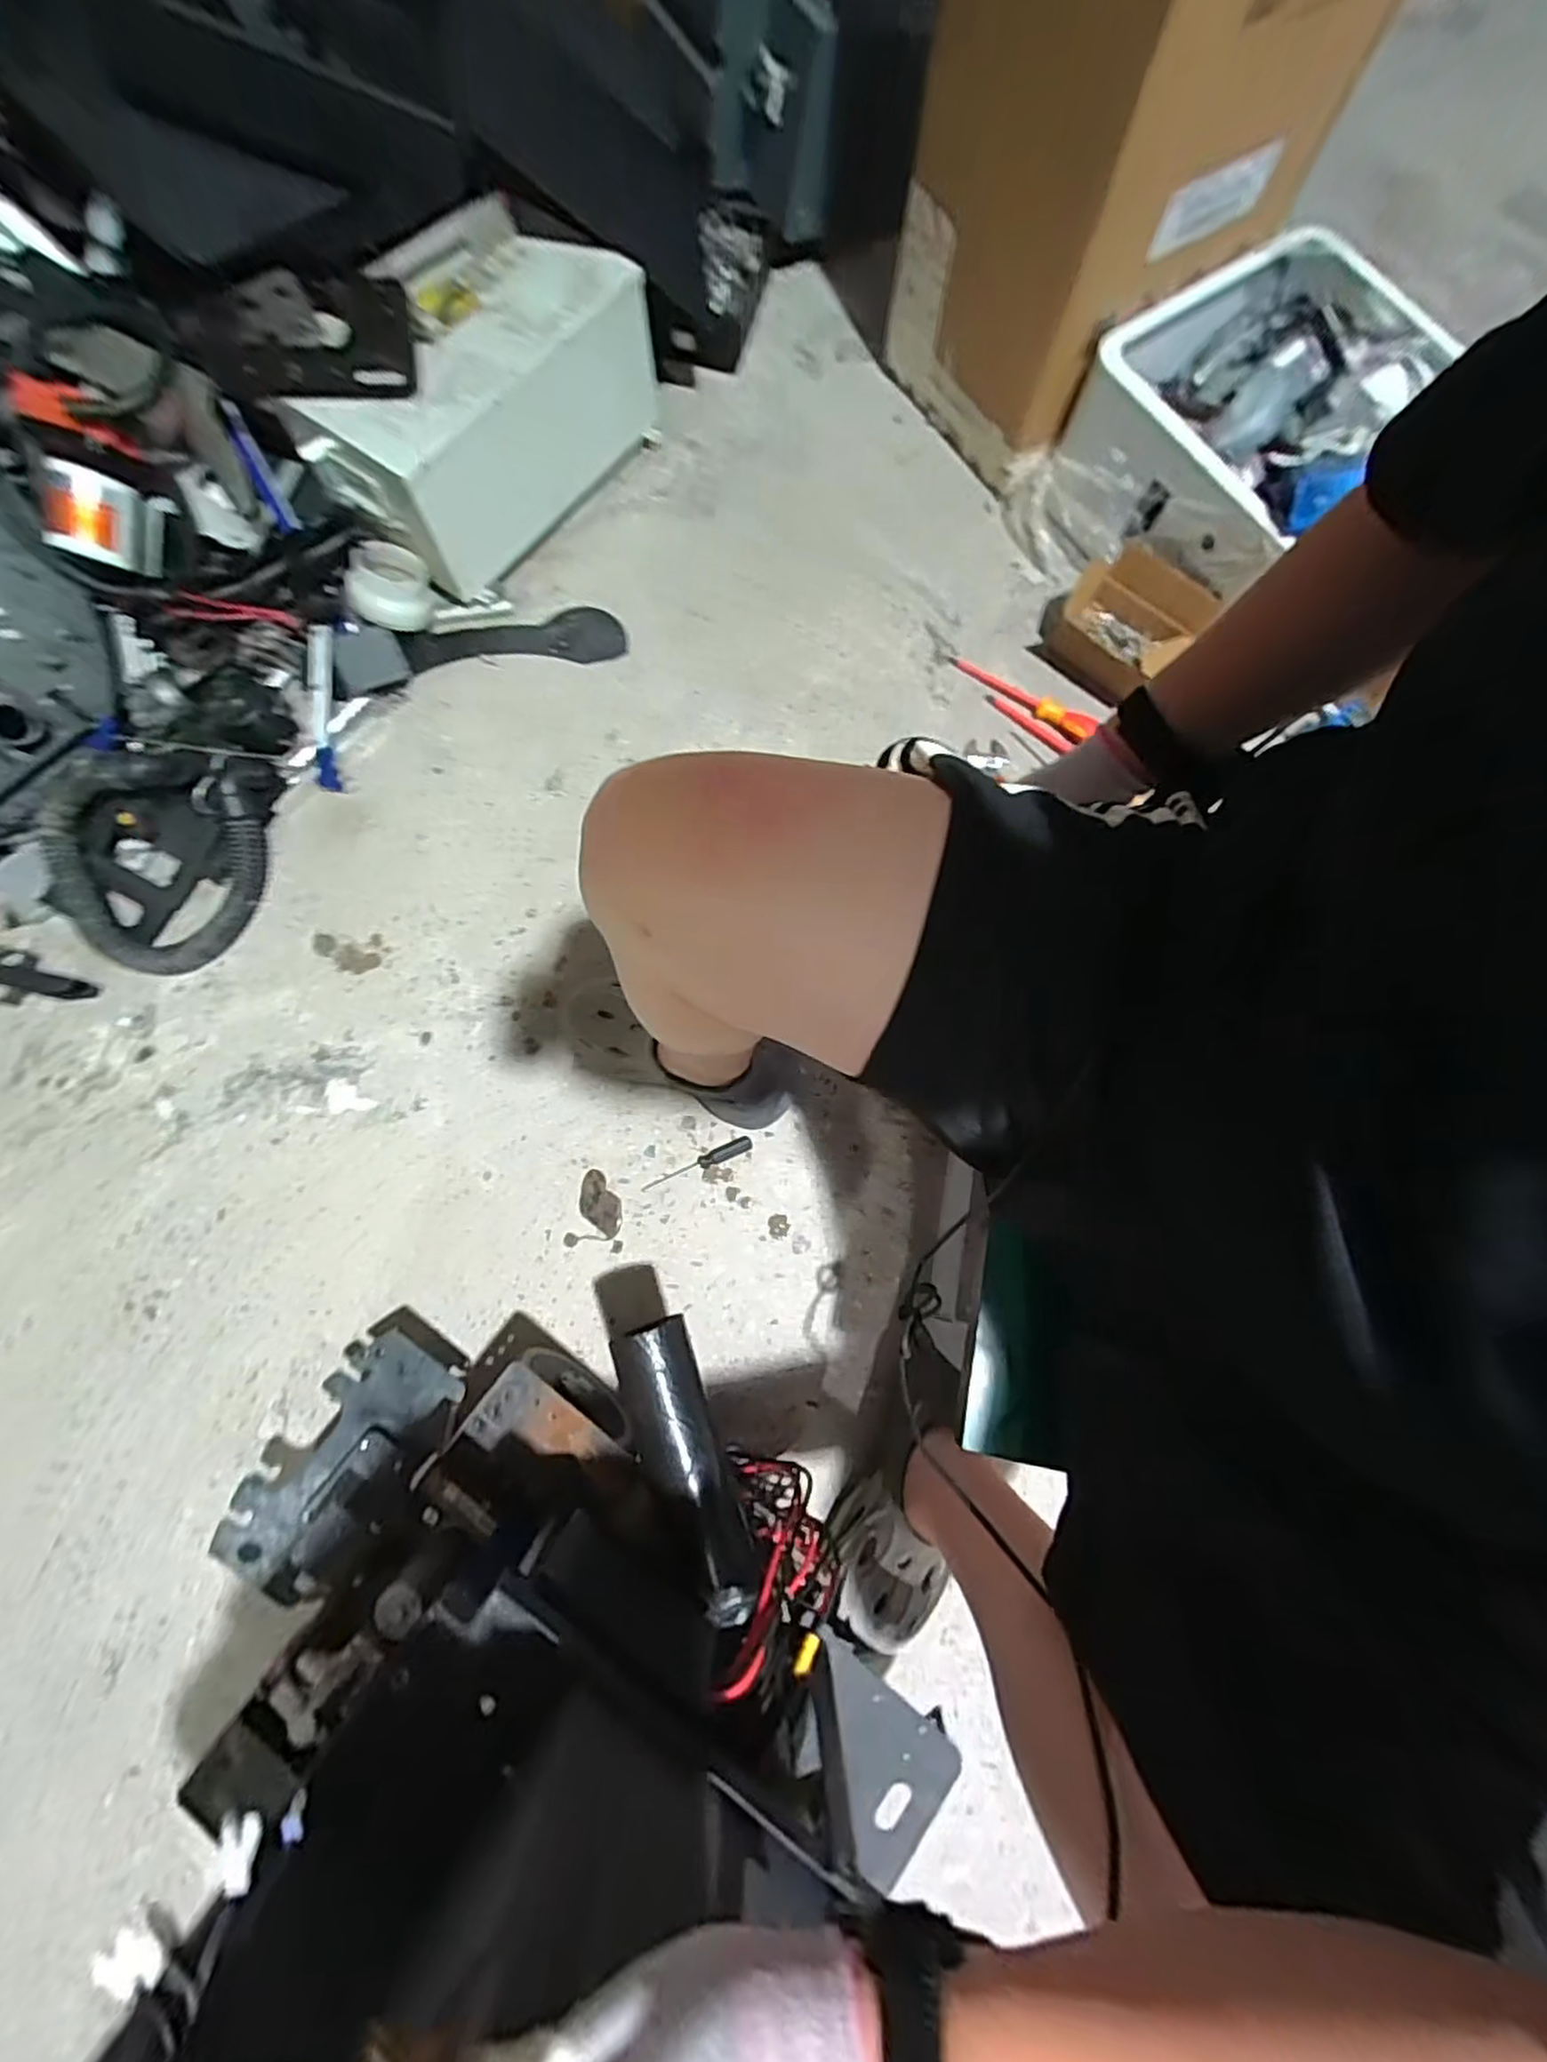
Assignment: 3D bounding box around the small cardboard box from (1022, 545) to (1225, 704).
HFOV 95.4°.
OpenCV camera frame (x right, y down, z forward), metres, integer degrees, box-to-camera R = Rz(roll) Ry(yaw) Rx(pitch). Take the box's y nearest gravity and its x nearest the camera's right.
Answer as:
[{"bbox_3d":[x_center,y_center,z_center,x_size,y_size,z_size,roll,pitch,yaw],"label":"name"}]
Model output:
[{"bbox_3d":[0.477,-0.562,0.974,0.203,0.091,0.148,39,80,7],"label":"small cardboard box"}]

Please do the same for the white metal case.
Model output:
[{"bbox_3d":[-0.349,-0.792,0.908,0.161,0.241,0.422,42,80,7],"label":"white metal case"}]

